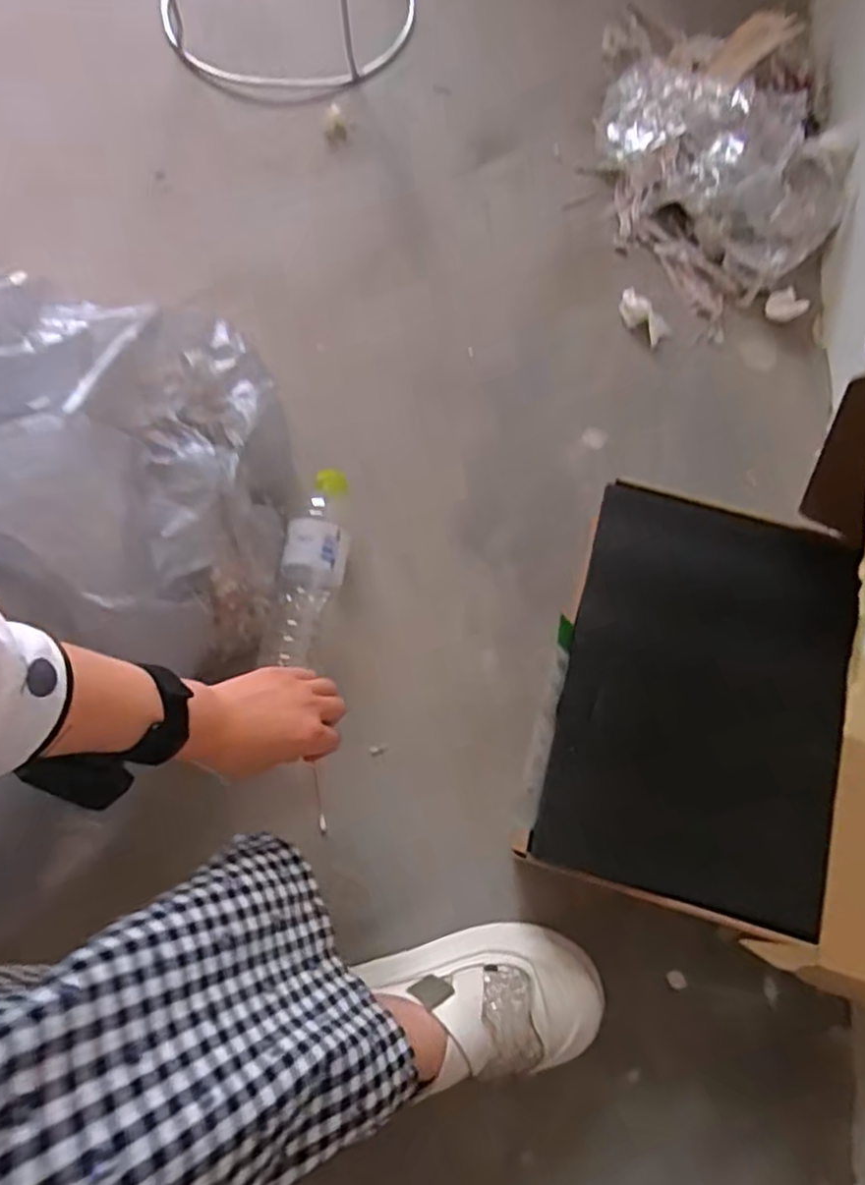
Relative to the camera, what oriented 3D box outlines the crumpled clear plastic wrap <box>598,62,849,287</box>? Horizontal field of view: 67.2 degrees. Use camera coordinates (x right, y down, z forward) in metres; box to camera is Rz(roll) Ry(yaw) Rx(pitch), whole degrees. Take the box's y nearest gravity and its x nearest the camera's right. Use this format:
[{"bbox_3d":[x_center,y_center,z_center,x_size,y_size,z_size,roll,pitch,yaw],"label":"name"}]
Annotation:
[{"bbox_3d":[0.352,-0.549,0.820,0.348,0.075,0.199,44,76,10],"label":"crumpled clear plastic wrap"}]

